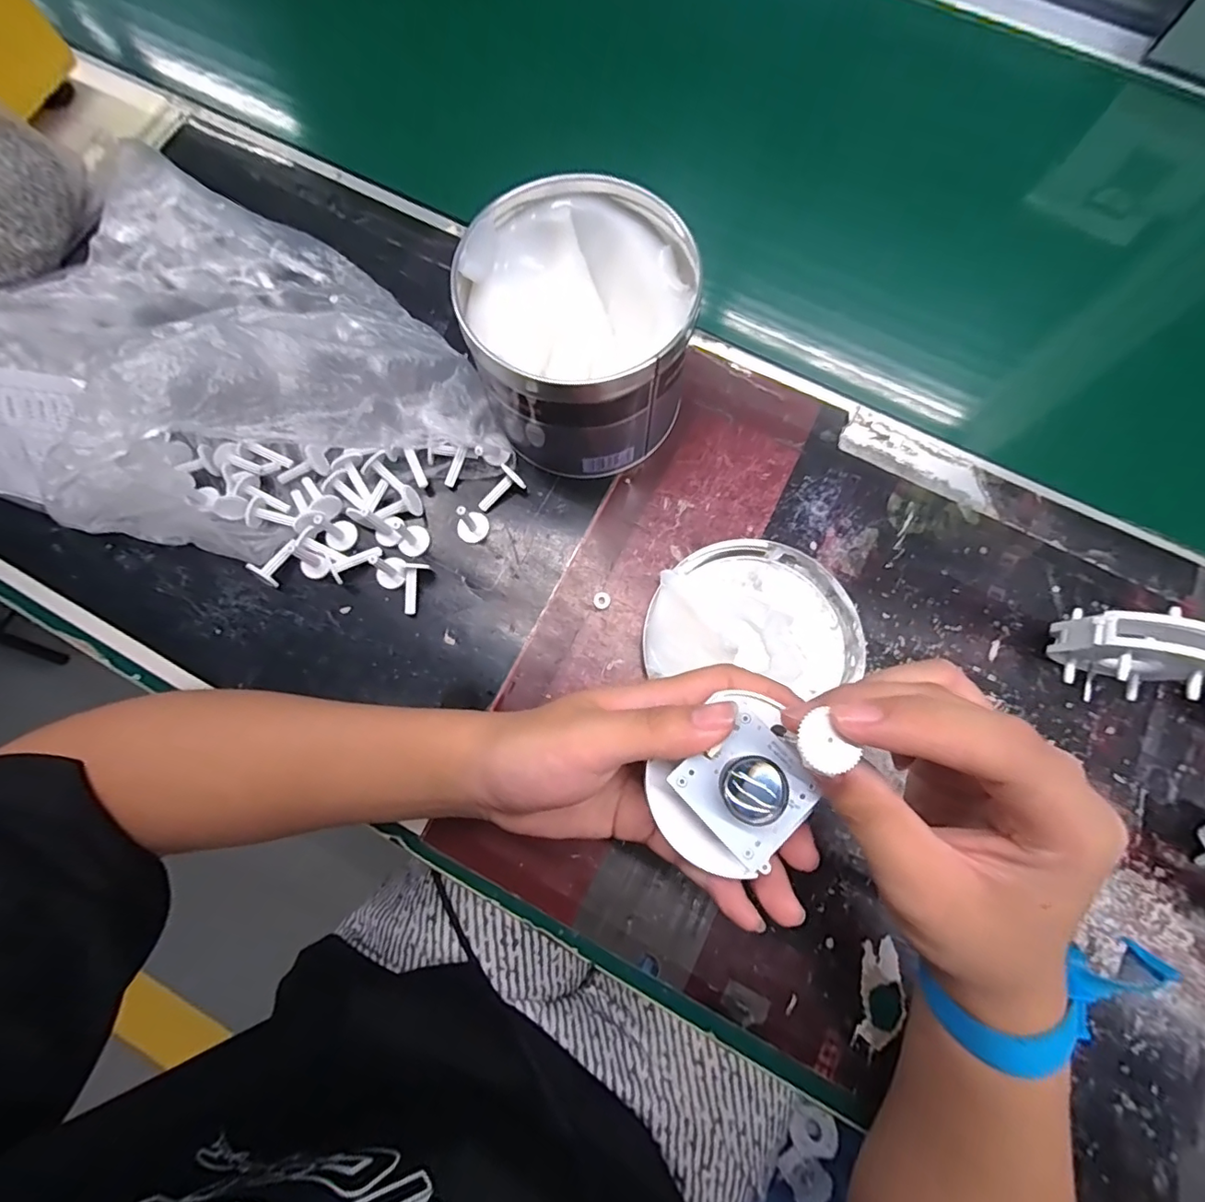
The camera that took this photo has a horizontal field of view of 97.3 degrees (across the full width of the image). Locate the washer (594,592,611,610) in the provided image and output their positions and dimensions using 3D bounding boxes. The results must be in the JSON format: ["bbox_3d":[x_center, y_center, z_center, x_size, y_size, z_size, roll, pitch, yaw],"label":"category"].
[{"bbox_3d":[-0.001,0.000,0.334,0.011,0.004,0.011,0,77,1],"label":"washer"}]

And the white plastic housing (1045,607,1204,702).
[{"bbox_3d":[0.286,0.031,0.293,0.056,0.065,0.041,7,78,3],"label":"white plastic housing"}]

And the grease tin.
[{"bbox_3d":[-0.014,-0.158,0.322,0.125,0.097,0.128,0,77,1],"label":"grease tin"}]

